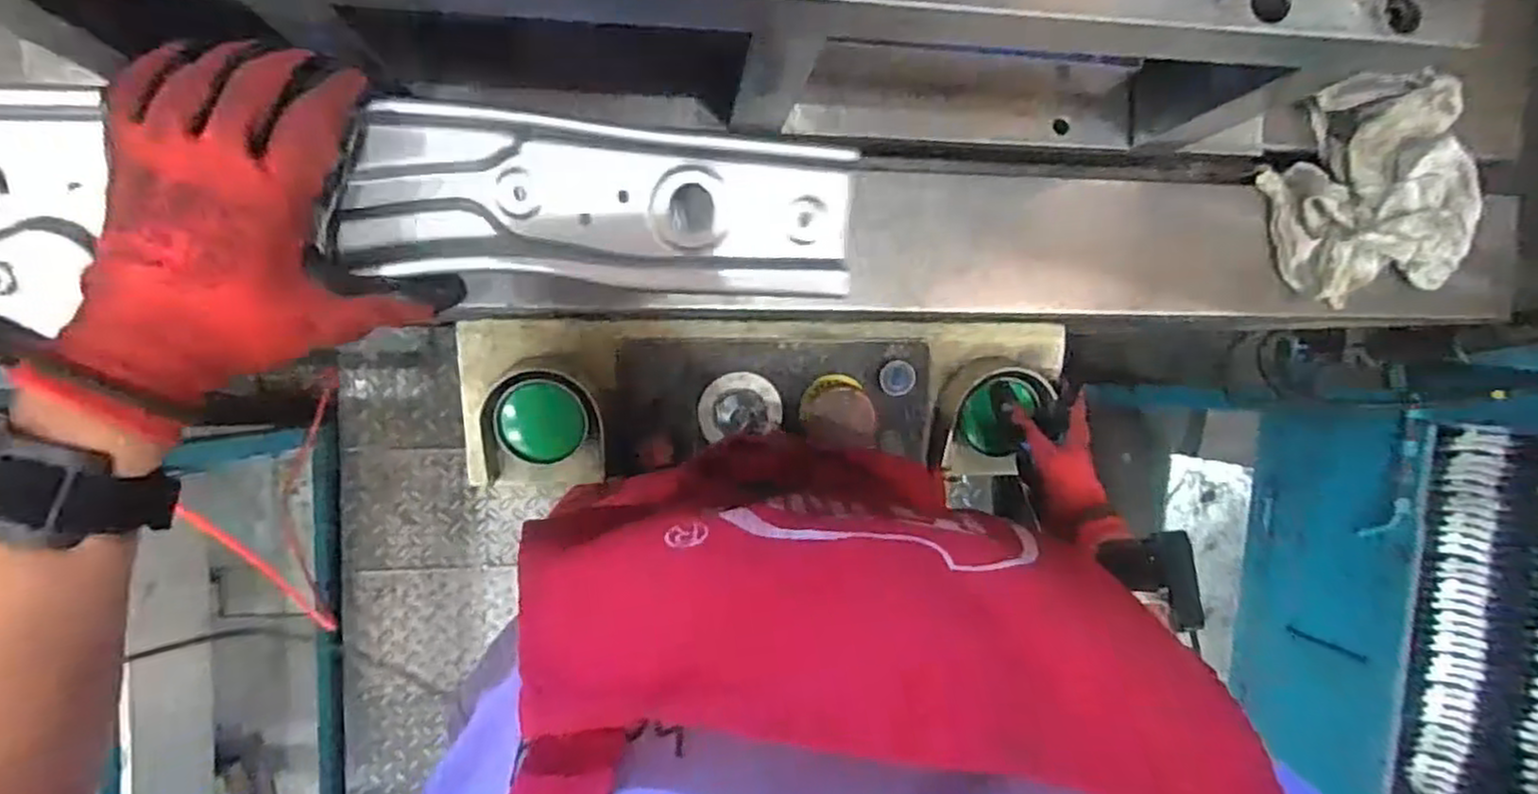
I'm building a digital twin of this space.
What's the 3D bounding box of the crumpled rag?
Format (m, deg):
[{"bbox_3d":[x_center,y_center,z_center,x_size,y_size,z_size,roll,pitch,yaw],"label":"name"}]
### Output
[{"bbox_3d":[0.516,-0.175,0.615,0.165,0.059,0.182,-13,94,-8],"label":"crumpled rag"}]

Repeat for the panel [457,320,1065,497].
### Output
[{"bbox_3d":[0.005,0.004,0.592,0.484,0.065,0.141,-2,92,-5],"label":"panel"}]

